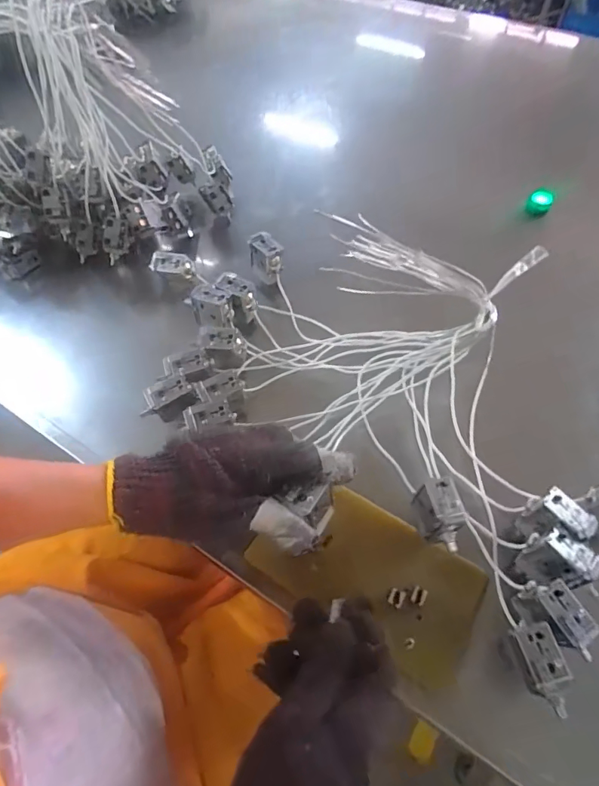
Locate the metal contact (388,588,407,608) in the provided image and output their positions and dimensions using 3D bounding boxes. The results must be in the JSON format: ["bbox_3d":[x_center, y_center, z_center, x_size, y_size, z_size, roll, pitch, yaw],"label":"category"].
[{"bbox_3d":[0.075,0.158,0.356,0.012,0.006,0.012,19,59,12],"label":"metal contact"}]

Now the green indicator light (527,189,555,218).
[{"bbox_3d":[0.335,-0.264,0.644,0.030,0.028,0.029,0,57,0],"label":"green indicator light"}]

